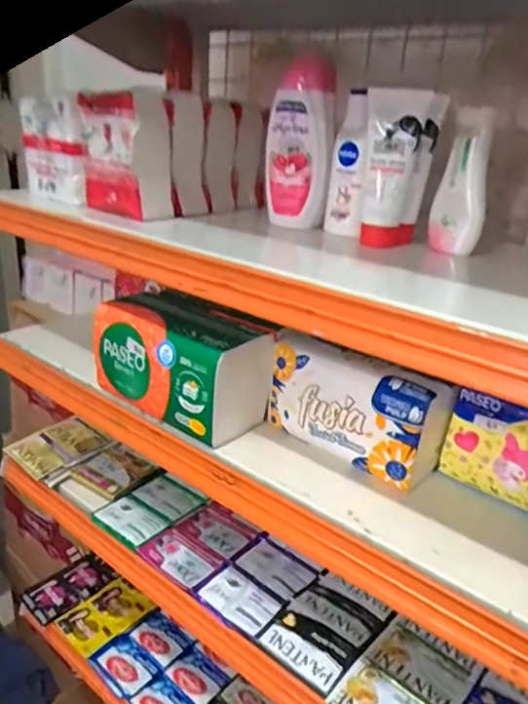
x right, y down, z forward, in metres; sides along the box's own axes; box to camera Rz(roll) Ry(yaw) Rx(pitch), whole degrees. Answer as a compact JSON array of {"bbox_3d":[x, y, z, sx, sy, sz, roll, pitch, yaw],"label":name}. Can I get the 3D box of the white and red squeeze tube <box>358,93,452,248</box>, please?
[{"bbox_3d":[0.136,-0.183,0.554,0.067,0.145,0.044,10,24,14],"label":"white and red squeeze tube"}]

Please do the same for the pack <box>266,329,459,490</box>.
[{"bbox_3d":[0.089,0.048,0.547,0.179,0.105,0.061,22,29,36],"label":"pack"}]

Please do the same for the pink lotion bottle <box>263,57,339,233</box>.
[{"bbox_3d":[0.041,-0.228,0.598,0.072,0.167,0.036,5,23,1],"label":"pink lotion bottle"}]

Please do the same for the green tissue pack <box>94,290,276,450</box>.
[{"bbox_3d":[-0.090,0.010,0.612,0.192,0.105,0.110,21,28,34],"label":"green tissue pack"}]

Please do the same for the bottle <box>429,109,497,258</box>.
[{"bbox_3d":[0.199,-0.168,0.543,0.041,0.135,0.029,4,23,0],"label":"bottle"}]

